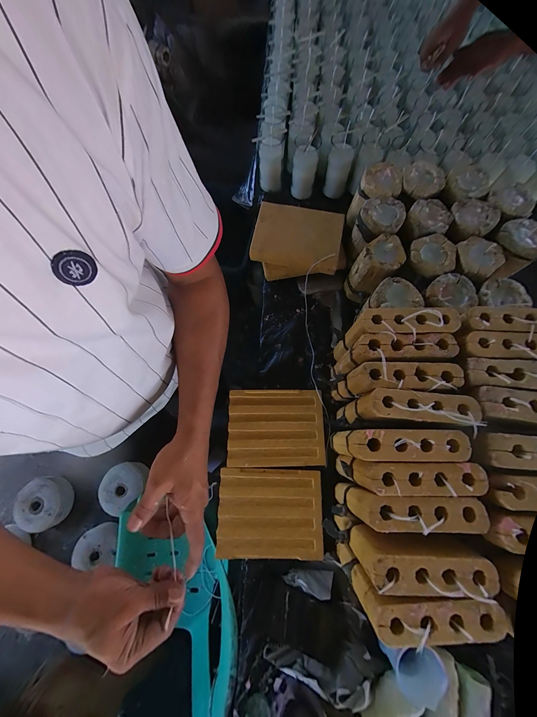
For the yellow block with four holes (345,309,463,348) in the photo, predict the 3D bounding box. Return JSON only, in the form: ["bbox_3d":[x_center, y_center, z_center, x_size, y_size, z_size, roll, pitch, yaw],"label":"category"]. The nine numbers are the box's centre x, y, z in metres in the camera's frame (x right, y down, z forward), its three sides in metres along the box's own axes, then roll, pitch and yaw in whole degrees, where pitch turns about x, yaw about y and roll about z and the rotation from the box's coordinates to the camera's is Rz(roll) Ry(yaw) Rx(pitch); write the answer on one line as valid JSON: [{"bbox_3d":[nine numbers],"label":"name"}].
[{"bbox_3d":[0.239,-0.054,0.476,0.172,0.092,0.043,-1,75,0],"label":"yellow block with four holes"}]

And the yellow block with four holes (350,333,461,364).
[{"bbox_3d":[0.230,-0.017,0.439,0.167,0.036,0.049,-2,75,0],"label":"yellow block with four holes"}]

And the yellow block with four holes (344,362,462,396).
[{"bbox_3d":[0.227,0.035,0.435,0.164,0.062,0.045,-1,75,0],"label":"yellow block with four holes"}]

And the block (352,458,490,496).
[{"bbox_3d":[0.227,0.180,0.399,0.163,0.074,0.042,-1,75,0],"label":"block"}]

